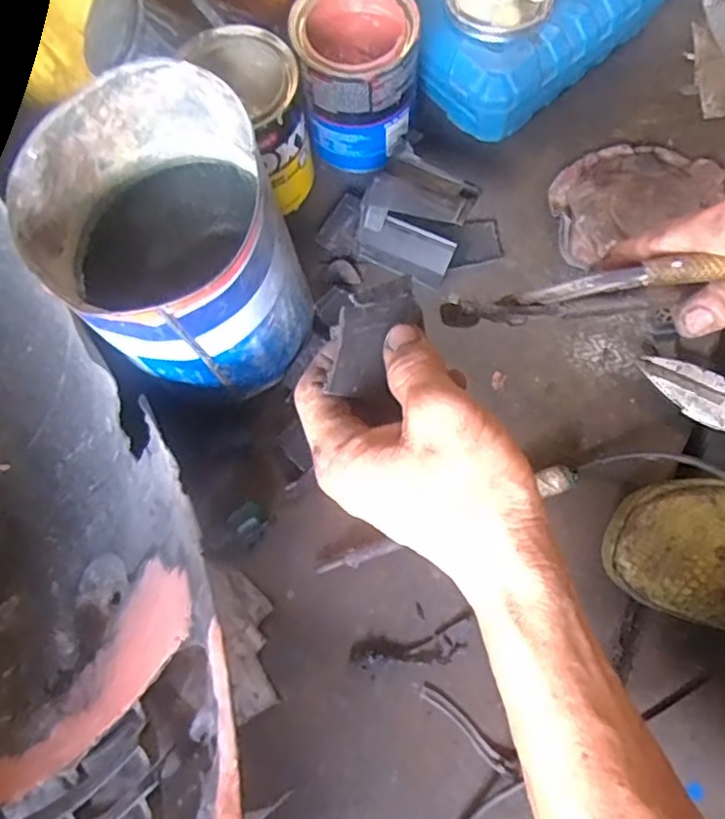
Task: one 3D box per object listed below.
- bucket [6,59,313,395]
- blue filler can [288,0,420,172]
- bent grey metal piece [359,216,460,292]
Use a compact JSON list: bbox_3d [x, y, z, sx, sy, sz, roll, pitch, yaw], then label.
[{"bbox_3d":[-0.133,-0.107,0.470,0.153,0.178,0.163,-1,74,4],"label":"bucket"},{"bbox_3d":[-0.004,-0.287,0.559,0.097,0.110,0.100,-1,74,4],"label":"blue filler can"},{"bbox_3d":[0.038,-0.140,0.567,0.081,0.004,0.043,24,102,7],"label":"bent grey metal piece"}]

